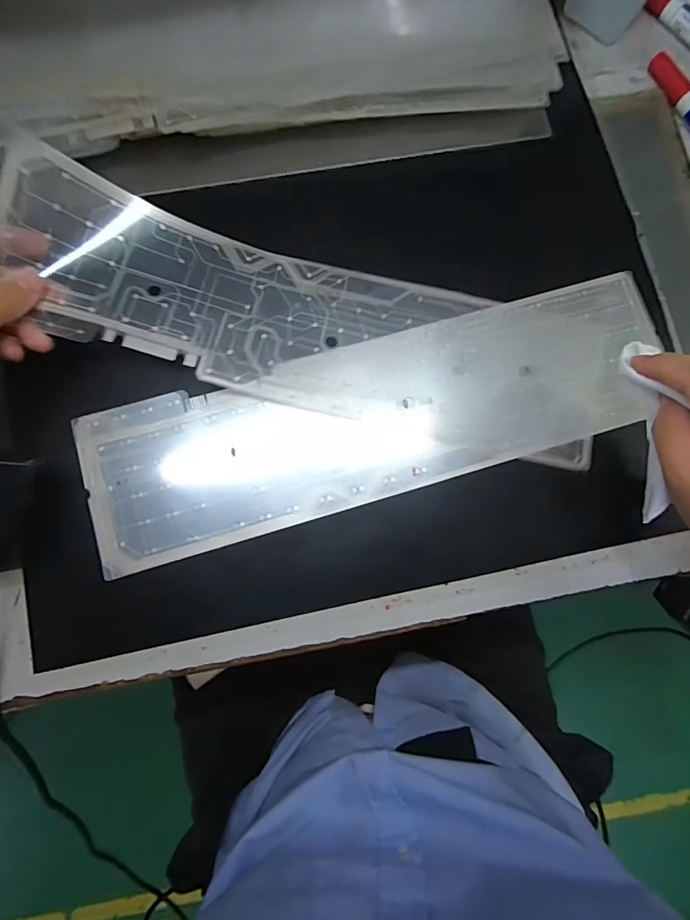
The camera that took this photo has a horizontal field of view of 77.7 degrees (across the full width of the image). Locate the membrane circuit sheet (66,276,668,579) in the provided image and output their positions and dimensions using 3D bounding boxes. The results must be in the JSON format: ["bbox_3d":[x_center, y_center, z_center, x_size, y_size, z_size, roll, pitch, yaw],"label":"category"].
[{"bbox_3d":[0.027,-0.030,0.302,0.404,0.005,0.110,-16,82,-5],"label":"membrane circuit sheet"}]

